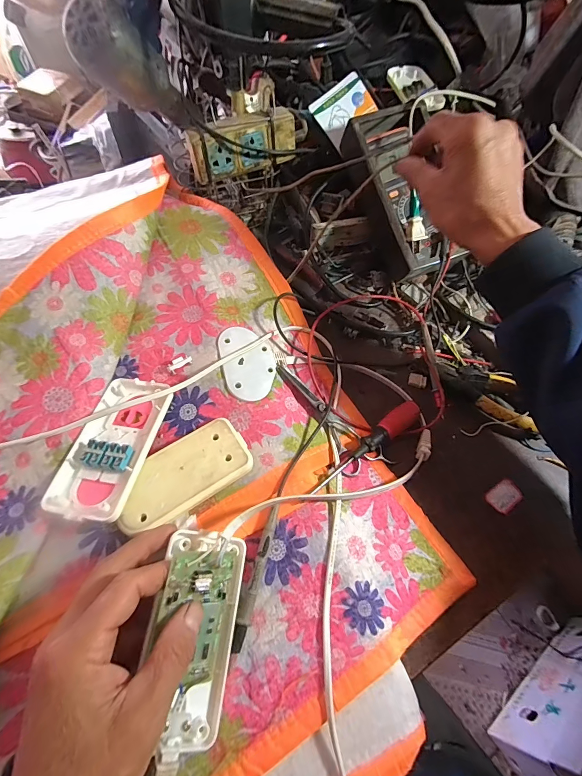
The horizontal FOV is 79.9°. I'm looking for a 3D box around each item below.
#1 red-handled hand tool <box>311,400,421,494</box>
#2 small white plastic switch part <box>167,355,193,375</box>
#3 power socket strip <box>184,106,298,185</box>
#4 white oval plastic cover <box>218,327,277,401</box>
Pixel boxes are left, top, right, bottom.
[{"bbox_3d":[0.076,0.055,0.347,0.148,0.026,0.022,-31,66,-19],"label":"red-handled hand tool"},{"bbox_3d":[-0.108,-0.025,0.342,0.023,0.007,0.010,-28,65,-18],"label":"small white plastic switch part"},{"bbox_3d":[-0.059,-0.303,0.433,0.136,0.055,0.031,-21,63,-15],"label":"power socket strip"},{"bbox_3d":[-0.042,-0.028,0.349,0.052,0.009,0.080,-13,61,-11],"label":"white oval plastic cover"}]

